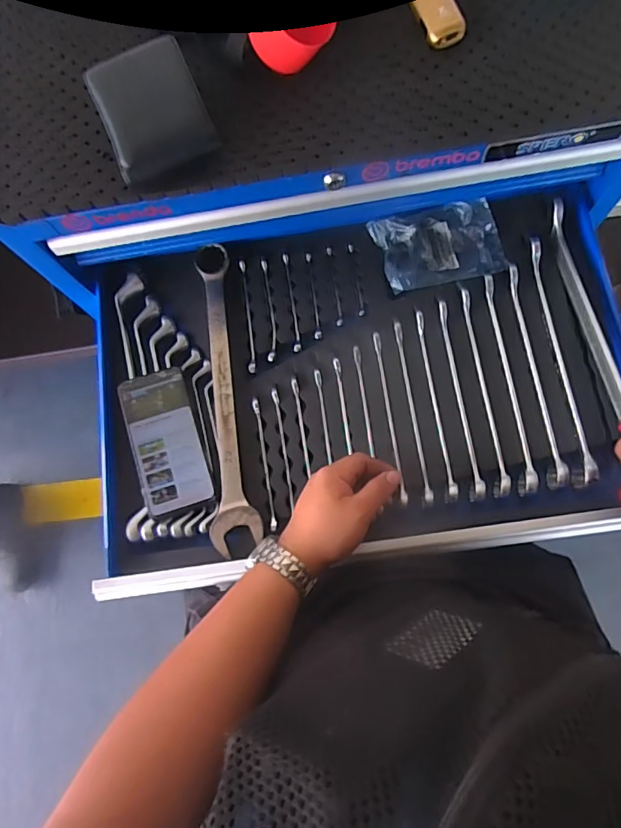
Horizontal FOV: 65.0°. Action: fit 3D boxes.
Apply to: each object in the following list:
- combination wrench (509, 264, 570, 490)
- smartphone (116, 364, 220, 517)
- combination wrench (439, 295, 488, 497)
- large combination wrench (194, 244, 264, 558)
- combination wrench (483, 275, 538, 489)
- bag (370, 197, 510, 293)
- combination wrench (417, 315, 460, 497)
[{"bbox_3d":[0.250,-0.046,0.532,0.021,0.016,0.250,-7,76,3],"label":"combination wrench"},{"bbox_3d":[-0.161,0.030,0.548,0.074,0.010,0.162,-15,76,-9],"label":"smartphone"},{"bbox_3d":[0.167,-0.018,0.536,0.016,0.013,0.224,-7,76,3],"label":"combination wrench"},{"bbox_3d":[-0.097,-0.023,0.556,0.052,0.013,0.350,-6,77,-1],"label":"large combination wrench"},{"bbox_3d":[0.219,-0.036,0.534,0.018,0.016,0.244,-6,76,3],"label":"combination wrench"},{"bbox_3d":[0.151,-0.197,0.574,0.141,0.020,0.093,-10,76,2],"label":"bag"},{"bbox_3d":[0.139,-0.013,0.540,0.012,0.022,0.215,-7,76,2],"label":"combination wrench"}]

